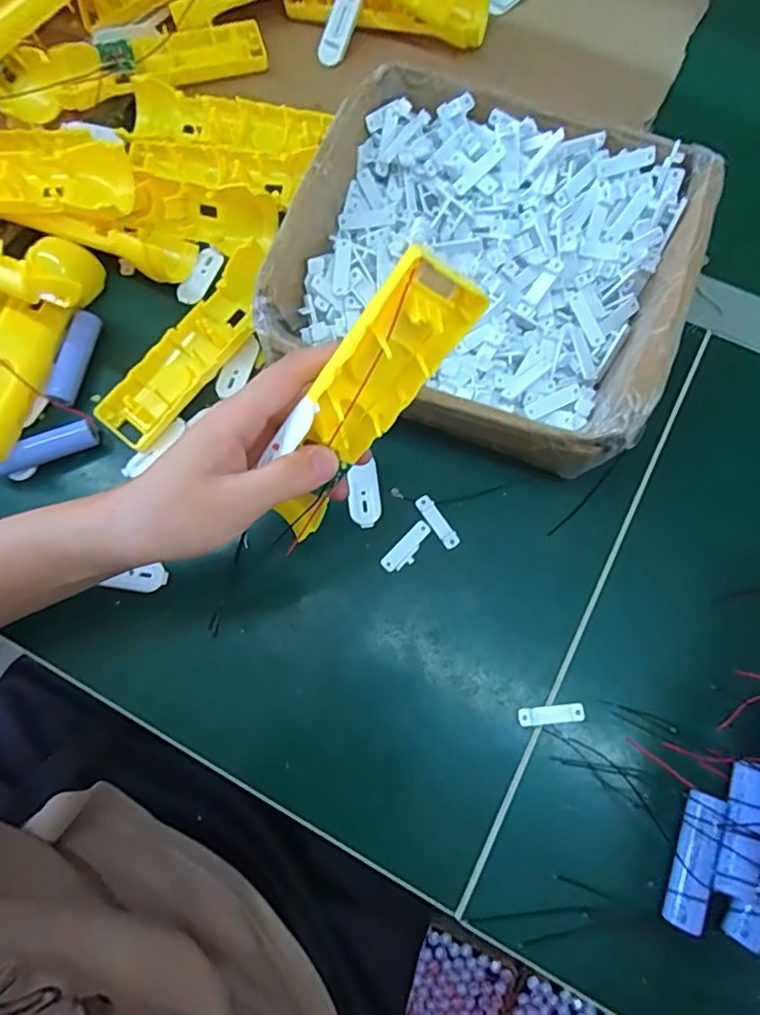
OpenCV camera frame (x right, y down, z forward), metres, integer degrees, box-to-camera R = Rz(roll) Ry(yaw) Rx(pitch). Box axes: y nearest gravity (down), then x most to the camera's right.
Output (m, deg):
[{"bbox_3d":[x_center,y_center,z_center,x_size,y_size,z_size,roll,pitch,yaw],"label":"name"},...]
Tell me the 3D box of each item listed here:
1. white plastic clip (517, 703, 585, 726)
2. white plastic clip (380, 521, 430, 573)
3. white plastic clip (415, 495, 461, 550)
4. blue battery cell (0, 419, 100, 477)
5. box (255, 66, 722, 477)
[{"bbox_3d":[0.098,0.119,0.326,0.037,0.004,0.010,-6,74,0],"label":"white plastic clip"},{"bbox_3d":[0.017,0.026,0.355,0.037,0.007,0.014,-43,77,-11],"label":"white plastic clip"},{"bbox_3d":[0.036,0.009,0.360,0.011,0.005,0.037,-33,76,-8],"label":"white plastic clip"},{"bbox_3d":[-0.218,-0.038,0.368,0.064,0.020,0.016,-27,75,-7],"label":"blue battery cell"},{"bbox_3d":[0.064,-0.147,0.359,0.225,0.073,0.215,20,75,7],"label":"box"}]

